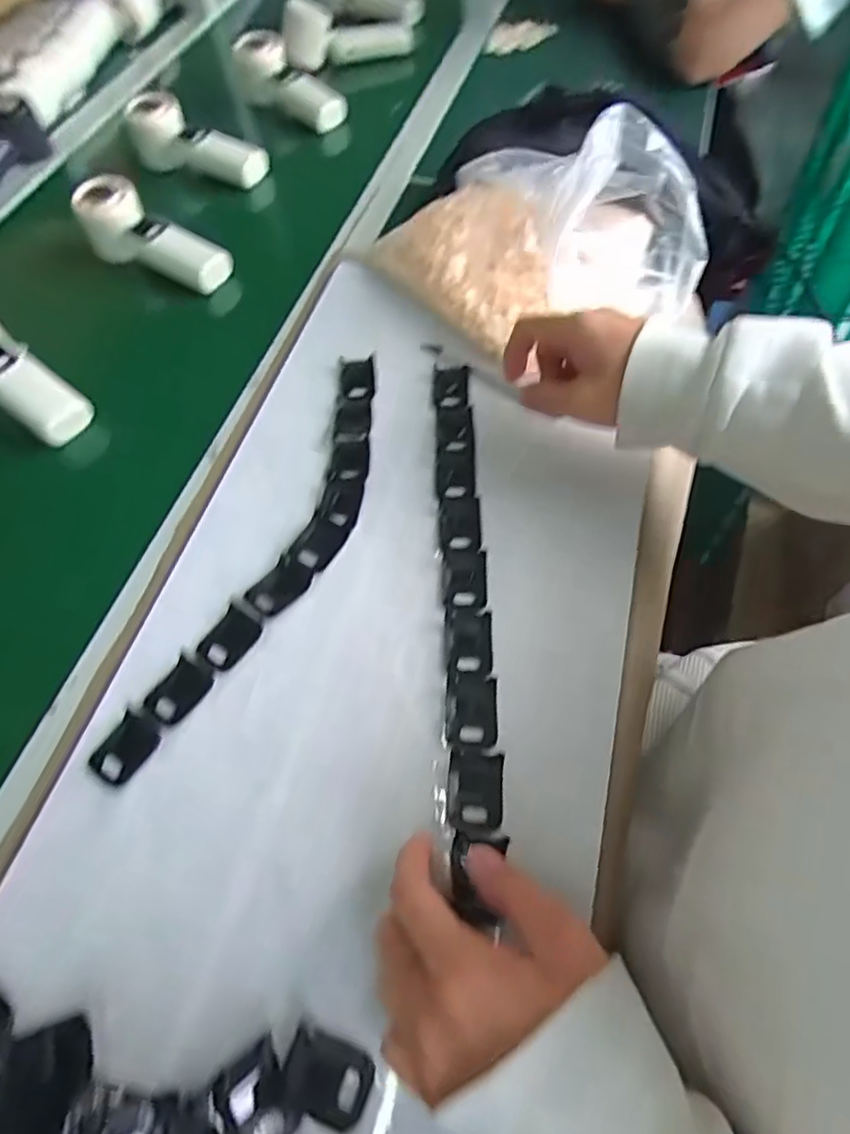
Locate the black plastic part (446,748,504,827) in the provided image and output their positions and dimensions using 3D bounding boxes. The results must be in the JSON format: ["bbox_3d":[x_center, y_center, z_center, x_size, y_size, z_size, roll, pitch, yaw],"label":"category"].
[{"bbox_3d":[0.027,0.119,0.329,0.029,0.009,0.038,3,61,5],"label":"black plastic part"}]

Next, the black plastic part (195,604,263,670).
[{"bbox_3d":[-0.123,0.046,0.385,0.029,0.007,0.037,27,66,18],"label":"black plastic part"}]

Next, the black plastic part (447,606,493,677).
[{"bbox_3d":[0.027,0.044,0.372,0.027,0.008,0.043,-1,60,3],"label":"black plastic part"}]

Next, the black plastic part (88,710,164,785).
[{"bbox_3d":[-0.174,0.106,0.355,0.027,0.007,0.036,27,66,18],"label":"black plastic part"}]

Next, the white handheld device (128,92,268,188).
[{"bbox_3d":[-0.258,-0.478,0.692,0.169,0.056,0.050,26,65,17],"label":"white handheld device"}]

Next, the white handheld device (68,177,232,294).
[{"bbox_3d":[-0.266,-0.322,0.599,0.156,0.057,0.060,33,68,20],"label":"white handheld device"}]

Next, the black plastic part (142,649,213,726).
[{"bbox_3d":[-0.149,0.074,0.368,0.028,0.004,0.038,32,67,19],"label":"black plastic part"}]

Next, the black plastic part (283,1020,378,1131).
[{"bbox_3d":[-0.044,0.227,0.273,0.038,0.005,0.028,18,63,13],"label":"black plastic part"}]

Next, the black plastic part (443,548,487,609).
[{"bbox_3d":[0.026,0.004,0.394,0.027,0.010,0.046,-2,60,3],"label":"black plastic part"}]

